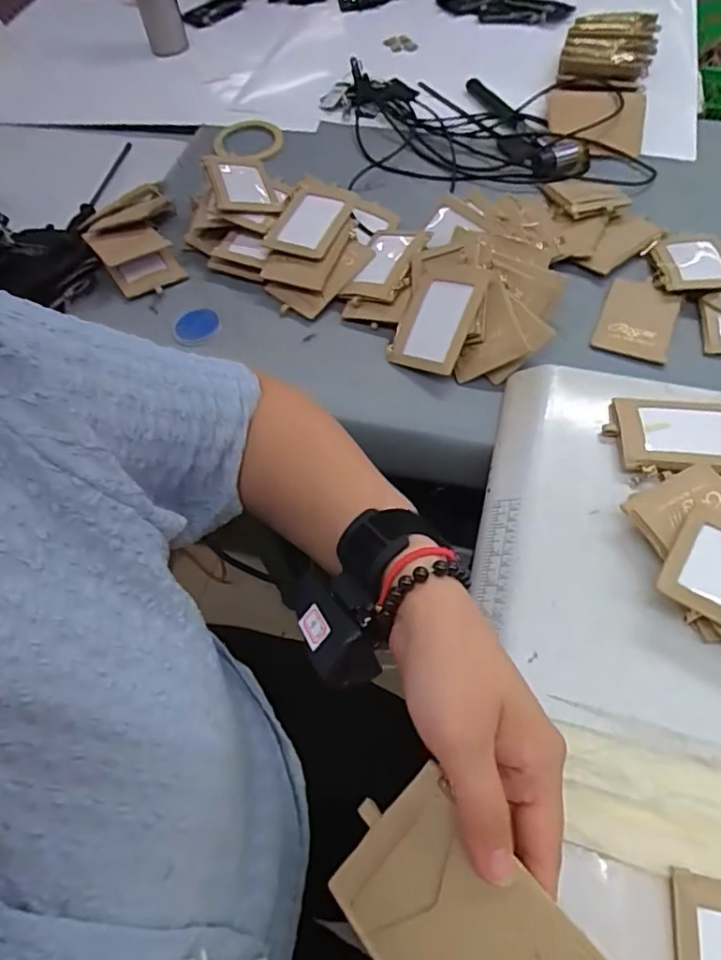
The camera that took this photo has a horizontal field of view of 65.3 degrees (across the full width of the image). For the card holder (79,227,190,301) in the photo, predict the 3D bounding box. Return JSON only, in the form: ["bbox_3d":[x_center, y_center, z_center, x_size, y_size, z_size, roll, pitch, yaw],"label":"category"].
[{"bbox_3d":[-0.258,-0.258,0.647,0.072,0.031,0.098,-34,64,-15],"label":"card holder"}]

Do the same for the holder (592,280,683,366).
[{"bbox_3d":[0.290,-0.170,0.587,0.072,0.009,0.105,18,66,23],"label":"holder"}]

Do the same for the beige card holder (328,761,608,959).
[{"bbox_3d":[0.041,0.187,0.230,0.072,0.007,0.112,-50,53,-4],"label":"beige card holder"}]

